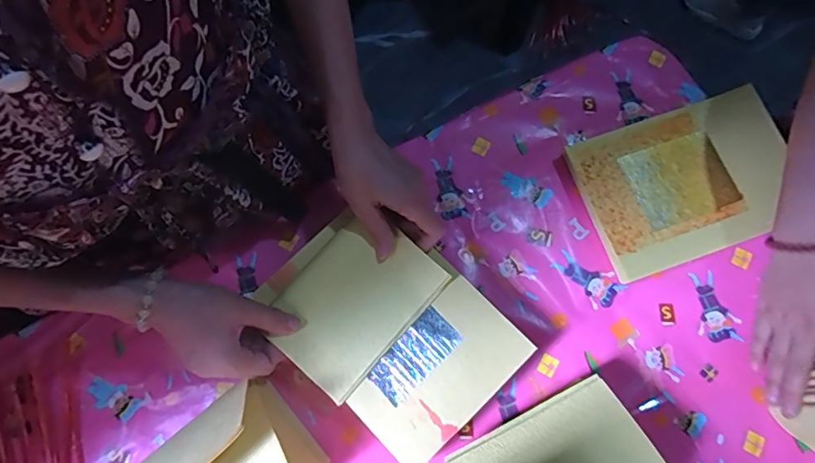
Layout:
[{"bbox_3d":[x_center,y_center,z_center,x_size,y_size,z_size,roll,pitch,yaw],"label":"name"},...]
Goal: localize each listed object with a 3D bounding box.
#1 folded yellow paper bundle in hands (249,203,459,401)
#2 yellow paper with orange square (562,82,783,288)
[{"bbox_3d":[-0.057,0.058,0.485,0.131,0.022,0.161,42,82,10],"label":"folded yellow paper bundle in hands"},{"bbox_3d":[0.304,-0.055,0.551,0.217,0.015,0.161,-18,75,0],"label":"yellow paper with orange square"}]

